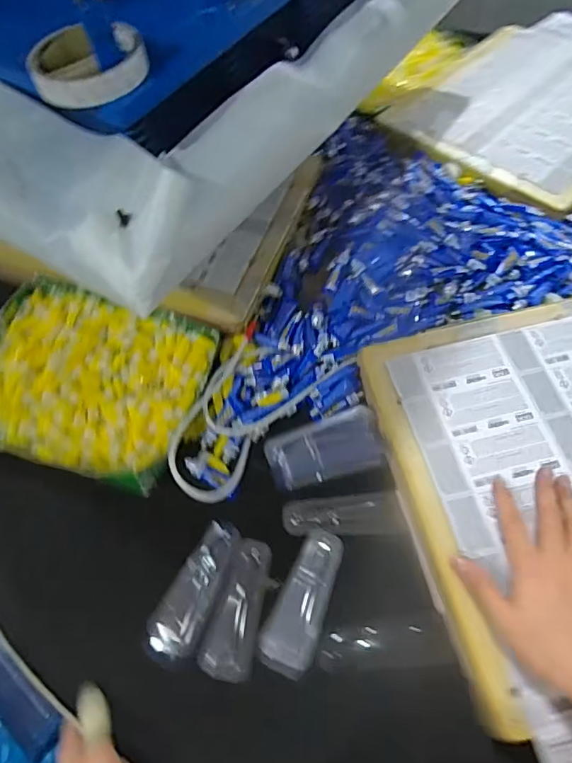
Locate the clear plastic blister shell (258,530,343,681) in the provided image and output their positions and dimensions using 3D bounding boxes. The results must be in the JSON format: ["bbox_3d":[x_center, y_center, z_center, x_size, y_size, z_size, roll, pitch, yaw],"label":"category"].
[{"bbox_3d":[0.017,0.187,0.431,0.043,0.012,0.115,19,64,14],"label":"clear plastic blister shell"}]

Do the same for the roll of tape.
[{"bbox_3d":[-0.154,-0.246,0.391,0.080,0.025,0.080,-2,59,3],"label":"roll of tape"}]

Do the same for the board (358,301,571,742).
[{"bbox_3d":[0.260,0.076,0.444,0.306,0.023,0.338,-12,61,-3],"label":"board"}]

